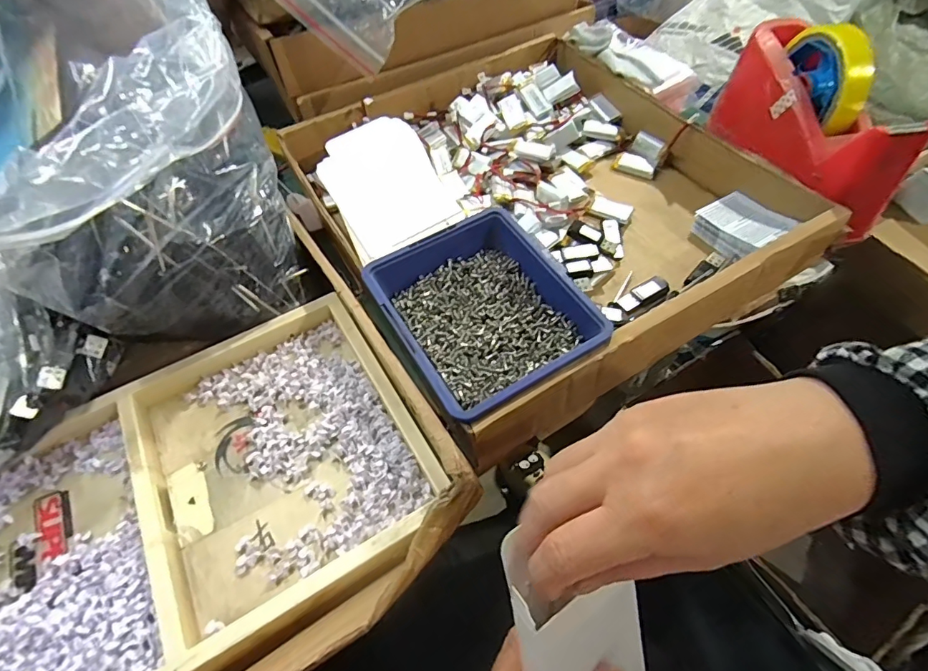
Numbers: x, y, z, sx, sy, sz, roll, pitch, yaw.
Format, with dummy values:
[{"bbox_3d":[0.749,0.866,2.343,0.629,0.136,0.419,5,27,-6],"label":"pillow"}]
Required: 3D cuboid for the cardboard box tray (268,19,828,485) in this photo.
[{"bbox_3d":[0.062,-0.134,0.431,0.360,0.070,0.387,-26,58,-14],"label":"cardboard box tray"}]

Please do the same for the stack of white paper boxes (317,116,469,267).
[{"bbox_3d":[-0.065,-0.142,0.437,0.115,0.025,0.146,-25,57,-13],"label":"stack of white paper boxes"}]

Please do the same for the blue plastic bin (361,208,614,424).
[{"bbox_3d":[0.013,-0.014,0.341,0.119,0.048,0.140,-28,58,-15],"label":"blue plastic bin"}]

